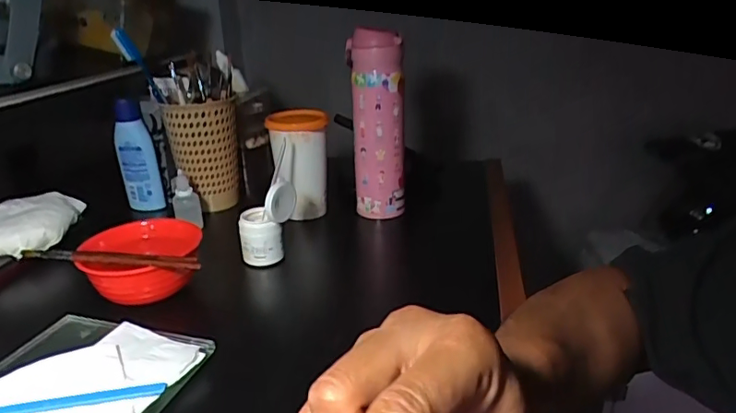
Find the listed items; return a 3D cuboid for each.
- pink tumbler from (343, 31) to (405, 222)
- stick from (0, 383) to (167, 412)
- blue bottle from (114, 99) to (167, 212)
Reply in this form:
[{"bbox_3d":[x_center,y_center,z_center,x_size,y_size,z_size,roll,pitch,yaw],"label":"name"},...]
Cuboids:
[{"bbox_3d":[0.012,-0.099,0.645,0.071,0.223,0.075,-1,22,0],"label":"pink tumbler"},{"bbox_3d":[-0.209,0.132,0.356,0.136,0.004,0.010,-3,25,-11],"label":"stick"},{"bbox_3d":[-0.298,-0.064,0.681,0.046,0.146,0.028,-11,25,-24],"label":"blue bottle"}]

